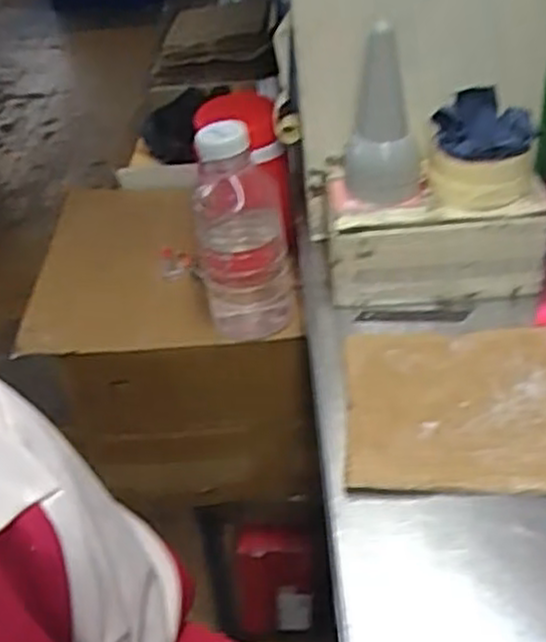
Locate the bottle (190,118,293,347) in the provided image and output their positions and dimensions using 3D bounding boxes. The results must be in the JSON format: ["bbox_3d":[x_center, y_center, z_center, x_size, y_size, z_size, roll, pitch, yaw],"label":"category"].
[{"bbox_3d":[-0.029,-0.091,0.784,0.096,0.227,0.083,-4,37,0],"label":"bottle"}]

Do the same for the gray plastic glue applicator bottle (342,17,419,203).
[{"bbox_3d":[0.096,-0.174,0.655,0.063,0.147,0.049,2,38,8],"label":"gray plastic glue applicator bottle"}]

